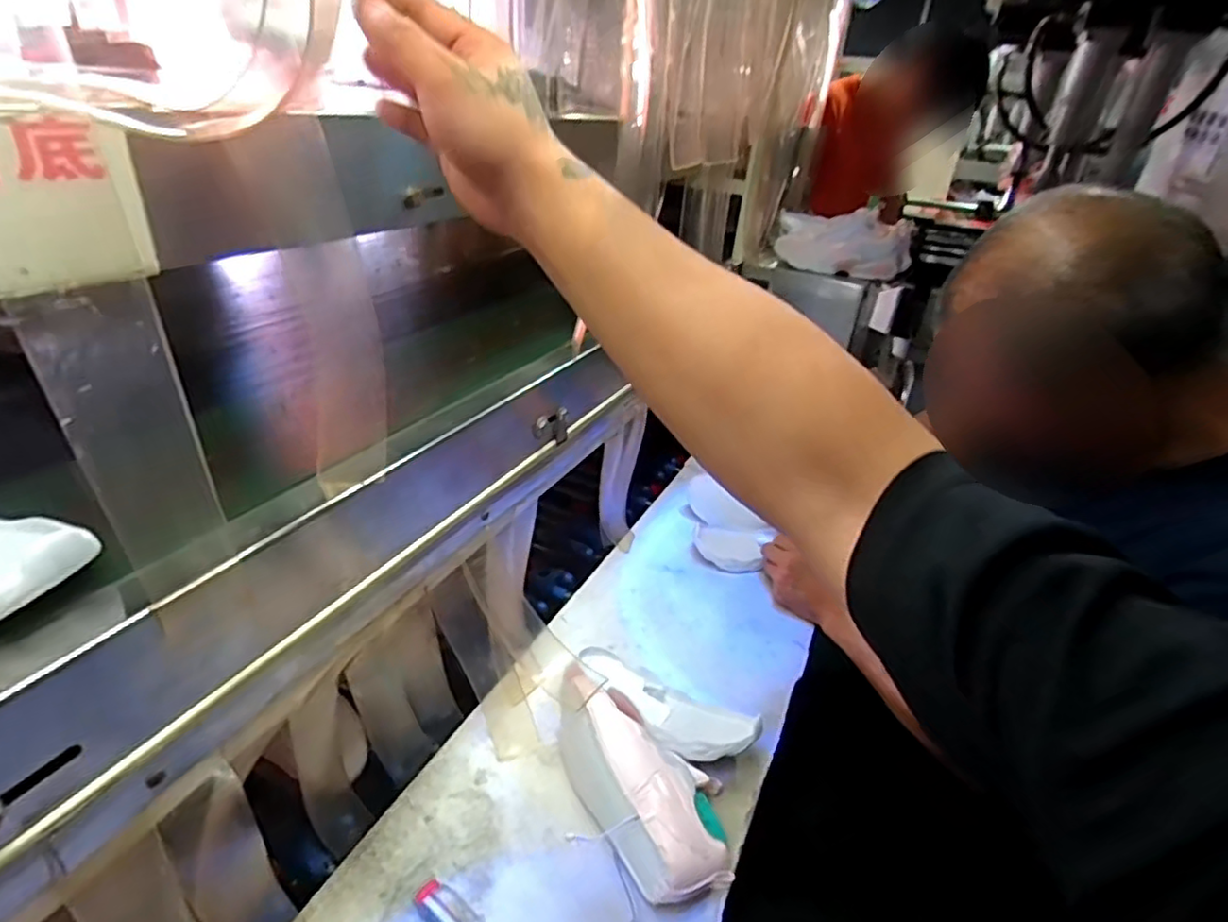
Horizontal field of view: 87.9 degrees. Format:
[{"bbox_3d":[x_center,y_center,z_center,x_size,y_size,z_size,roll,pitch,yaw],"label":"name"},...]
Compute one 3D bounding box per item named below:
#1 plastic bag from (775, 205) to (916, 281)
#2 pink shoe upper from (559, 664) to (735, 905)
[{"bbox_3d":[0.424,-0.416,1.196,0.221,0.106,0.239,12,29,7],"label":"plastic bag"},{"bbox_3d":[0.027,0.287,0.585,0.103,0.076,0.209,-14,36,-30],"label":"pink shoe upper"}]

